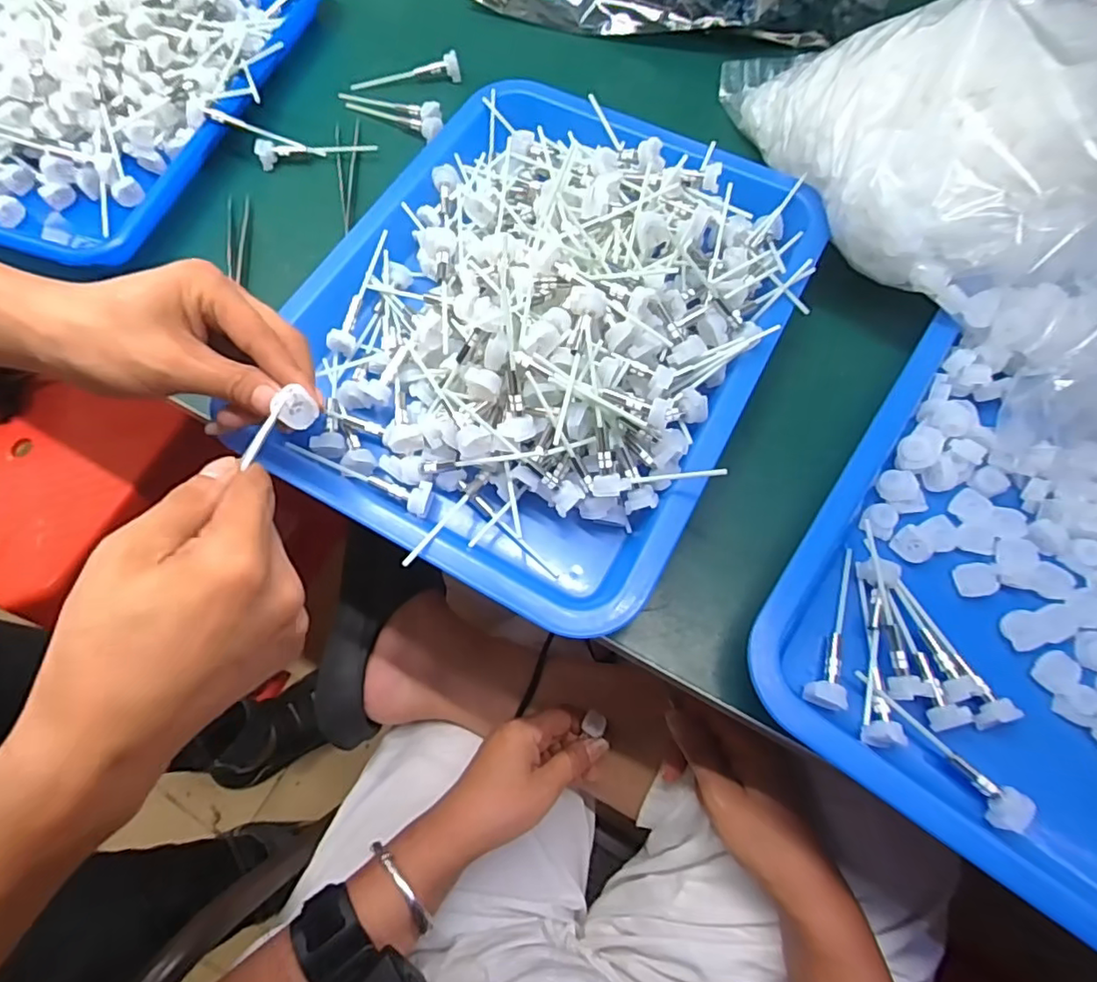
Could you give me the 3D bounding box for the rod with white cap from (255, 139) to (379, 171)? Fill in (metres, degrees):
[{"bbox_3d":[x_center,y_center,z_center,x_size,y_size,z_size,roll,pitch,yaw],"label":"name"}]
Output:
[{"bbox_3d":[-0.170,-0.251,0.435,0.084,0.014,0.015,-9,71,-2],"label":"rod with white cap"}]

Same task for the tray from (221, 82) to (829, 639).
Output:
[{"bbox_3d":[-0.003,-0.113,0.349,0.263,0.068,0.327,27,71,11],"label":"tray"}]

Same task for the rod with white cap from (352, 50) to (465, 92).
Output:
[{"bbox_3d":[-0.112,-0.328,0.466,0.086,0.015,0.014,-6,71,-1],"label":"rod with white cap"}]

